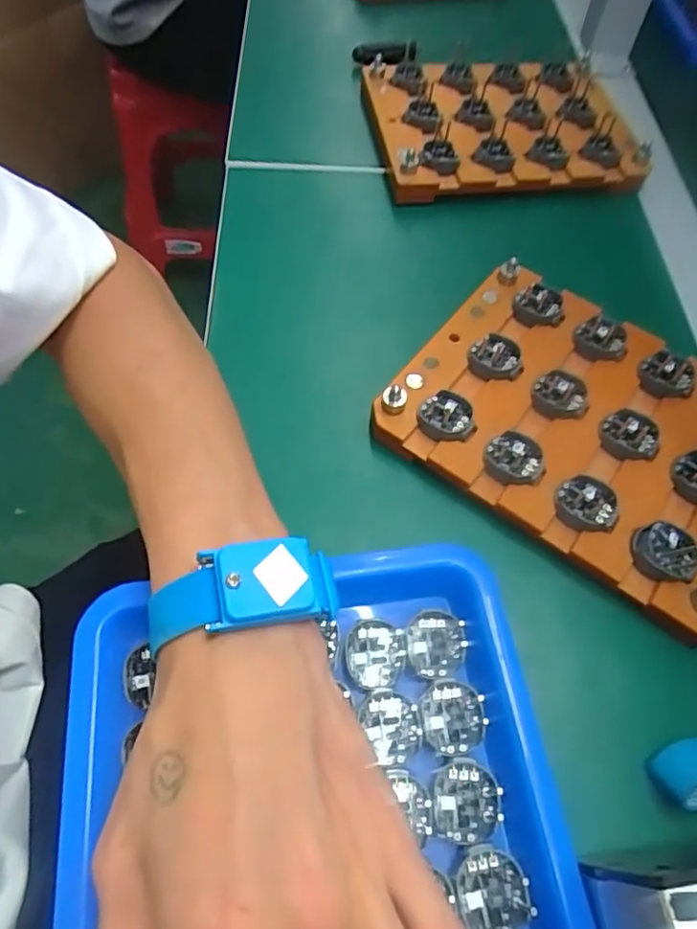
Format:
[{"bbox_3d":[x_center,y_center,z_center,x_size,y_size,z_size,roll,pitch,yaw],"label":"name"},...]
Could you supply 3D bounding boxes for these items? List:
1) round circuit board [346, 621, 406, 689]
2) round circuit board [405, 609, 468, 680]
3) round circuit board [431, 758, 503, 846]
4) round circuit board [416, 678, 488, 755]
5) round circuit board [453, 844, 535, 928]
[{"bbox_3d":[0.011,0.079,0.254,0.024,0.004,0.027,5,60,0],"label":"round circuit board"},{"bbox_3d":[0.037,0.076,0.259,0.025,0.004,0.027,1,60,-2],"label":"round circuit board"},{"bbox_3d":[0.044,0.126,0.229,0.026,0.004,0.027,1,60,-2],"label":"round circuit board"},{"bbox_3d":[0.042,0.101,0.244,0.026,0.004,0.027,1,60,-2],"label":"round circuit board"},{"bbox_3d":[0.051,0.151,0.214,0.025,0.004,0.027,1,60,-2],"label":"round circuit board"}]

